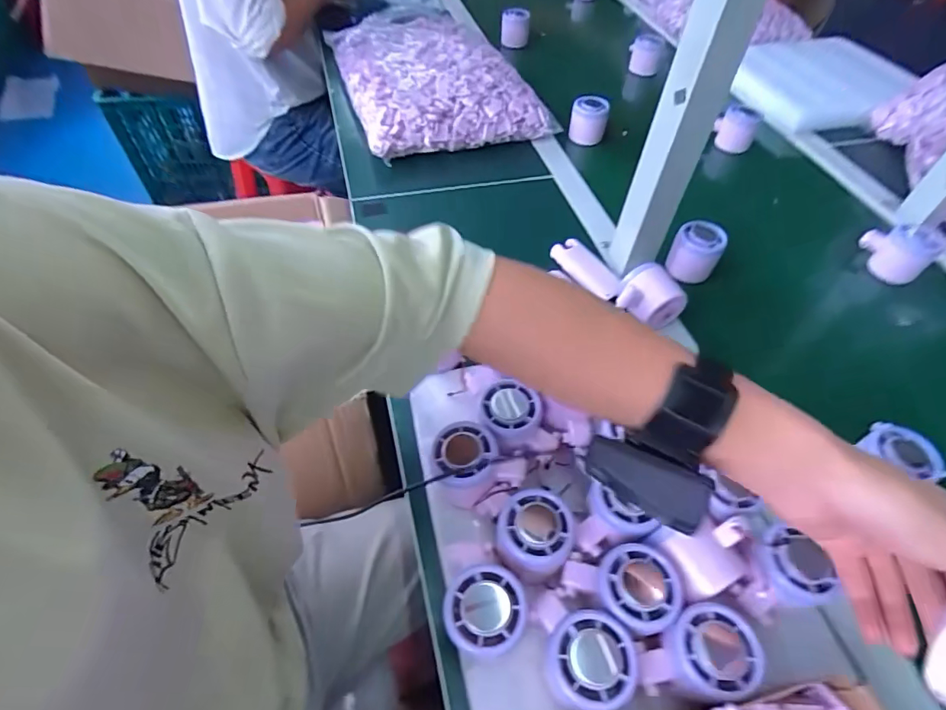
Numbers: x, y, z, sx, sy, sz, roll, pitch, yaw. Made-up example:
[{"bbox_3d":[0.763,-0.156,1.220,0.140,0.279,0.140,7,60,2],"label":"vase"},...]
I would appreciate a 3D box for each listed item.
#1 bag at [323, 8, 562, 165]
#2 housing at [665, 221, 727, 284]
[{"bbox_3d":[-0.084,-0.514,0.877,0.290,0.075,0.479,-13,54,-13],"label":"bag"},{"bbox_3d":[0.269,-0.123,0.605,0.055,0.057,0.050,1,52,-2],"label":"housing"}]

